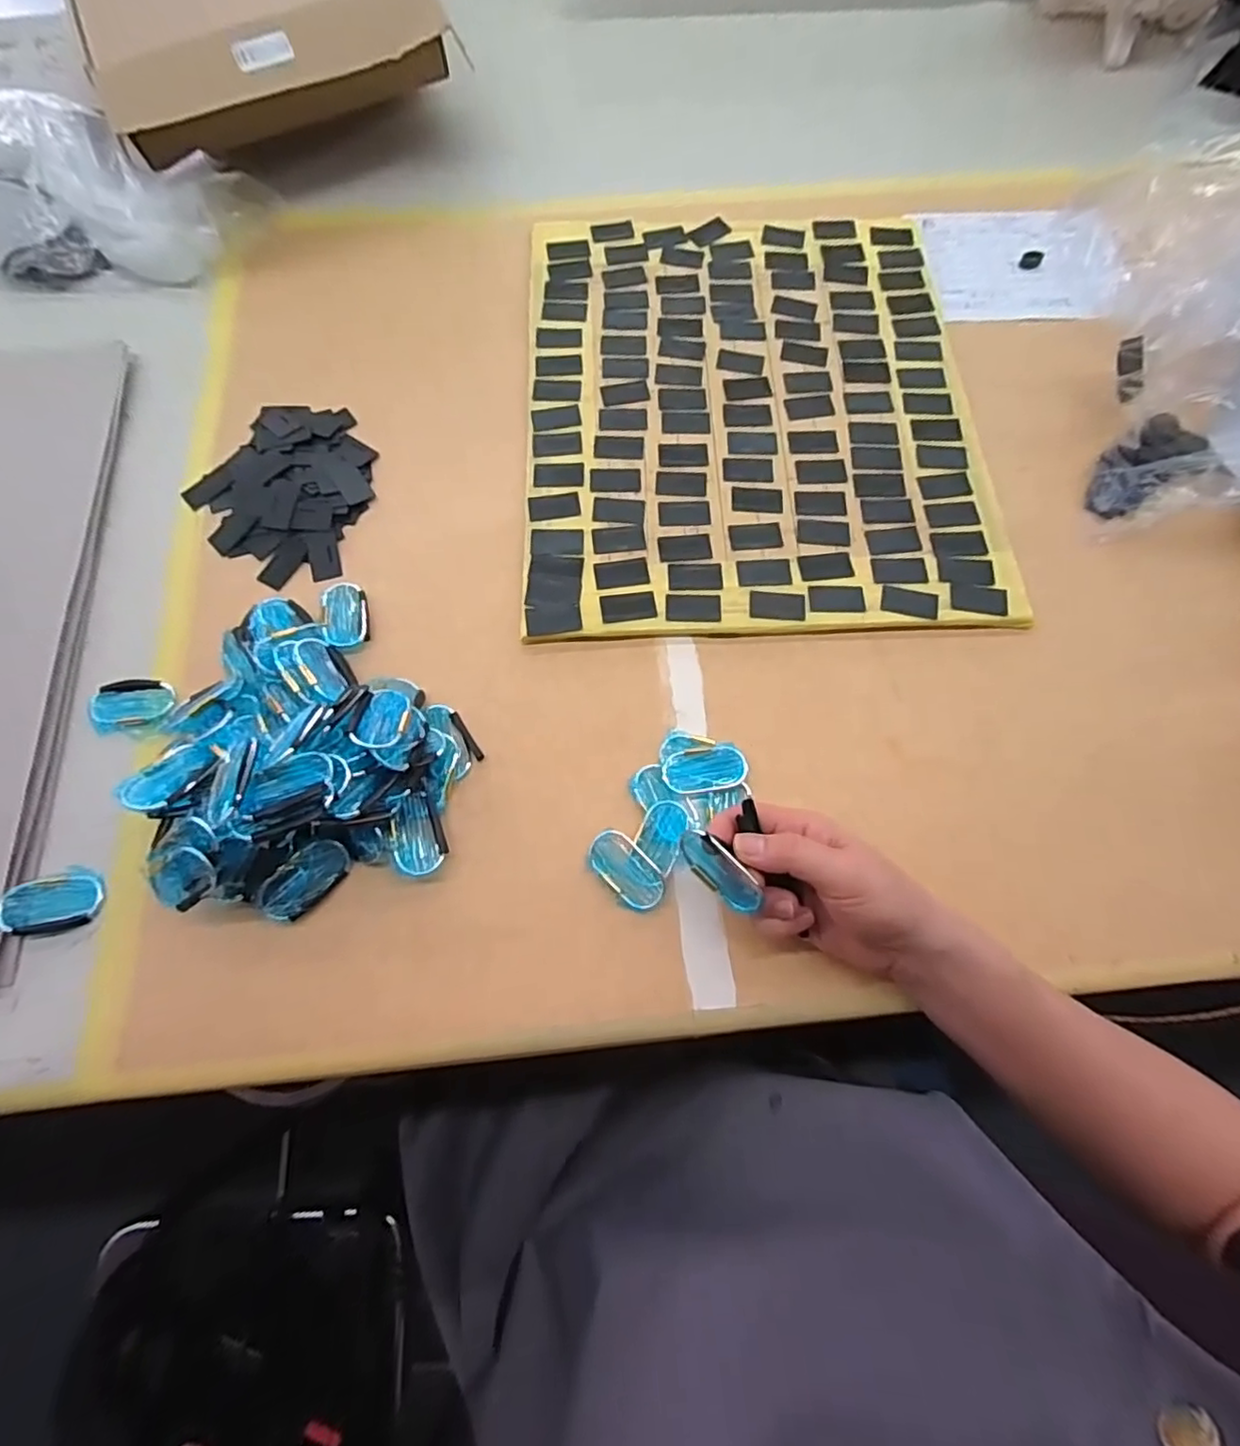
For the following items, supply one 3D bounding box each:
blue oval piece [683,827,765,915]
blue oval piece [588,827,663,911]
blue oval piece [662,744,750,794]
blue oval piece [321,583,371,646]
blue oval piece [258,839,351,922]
[{"bbox_3d":[0.057,0.084,0.355,0.053,0.029,0.007,45,44,15],"label":"blue oval piece"},{"bbox_3d":[0.004,0.097,0.411,0.031,0.008,0.057,-39,75,-13],"label":"blue oval piece"},{"bbox_3d":[0.060,0.032,0.435,0.058,0.004,0.031,-10,77,-3],"label":"blue oval piece"},{"bbox_3d":[-0.214,-0.084,0.483,0.034,0.006,0.060,-10,66,-17],"label":"blue oval piece"},{"bbox_3d":[-0.203,0.101,0.402,0.033,0.004,0.057,49,65,-7],"label":"blue oval piece"}]

